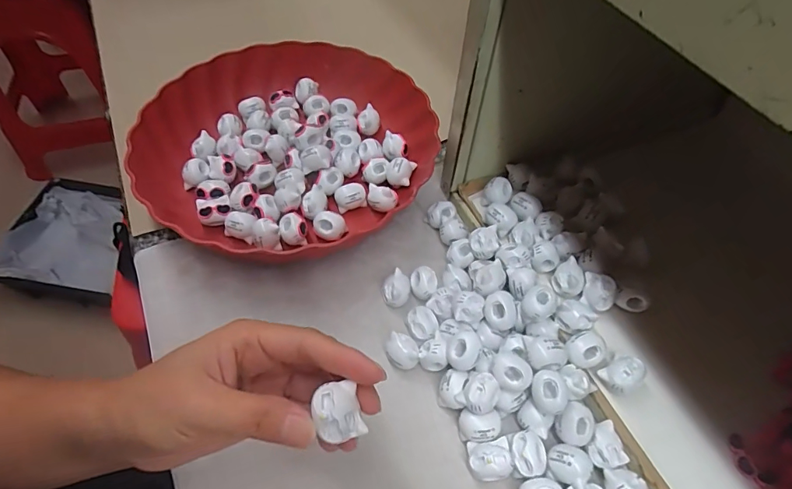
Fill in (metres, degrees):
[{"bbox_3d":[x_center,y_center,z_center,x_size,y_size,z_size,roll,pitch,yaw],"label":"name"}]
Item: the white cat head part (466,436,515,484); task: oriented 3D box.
[{"bbox_3d":[0.056,0.131,0.269,0.025,0.019,0.022,-2,55,-3],"label":"white cat head part"}]

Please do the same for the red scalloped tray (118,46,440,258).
[{"bbox_3d":[-0.090,-0.083,0.392,0.232,0.055,0.236,25,58,16],"label":"red scalloped tray"}]

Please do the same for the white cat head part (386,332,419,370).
[{"bbox_3d":[0.004,0.074,0.308,0.021,0.020,0.021,-2,55,-3],"label":"white cat head part"}]

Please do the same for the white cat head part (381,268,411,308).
[{"bbox_3d":[0.001,0.034,0.333,0.020,0.019,0.022,1,55,-1],"label":"white cat head part"}]

